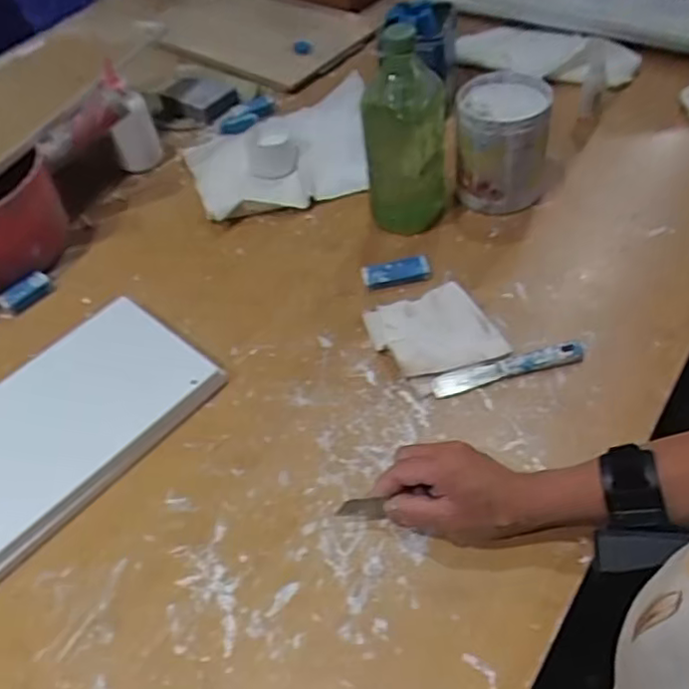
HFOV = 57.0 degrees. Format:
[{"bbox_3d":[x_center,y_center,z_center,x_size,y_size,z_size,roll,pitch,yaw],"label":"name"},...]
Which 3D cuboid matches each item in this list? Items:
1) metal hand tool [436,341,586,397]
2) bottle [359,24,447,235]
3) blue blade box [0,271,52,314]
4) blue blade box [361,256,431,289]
[{"bbox_3d":[0.149,0.021,0.584,0.140,0.015,0.021,-14,51,-5],"label":"metal hand tool"},{"bbox_3d":[0.065,-0.223,0.673,0.087,0.206,0.084,0,51,6],"label":"bottle"},{"bbox_3d":[-0.354,-0.058,0.706,0.058,0.019,0.023,-40,57,-24],"label":"blue blade box"},{"bbox_3d":[0.055,-0.076,0.673,0.071,0.014,0.026,-9,50,-1],"label":"blue blade box"}]

